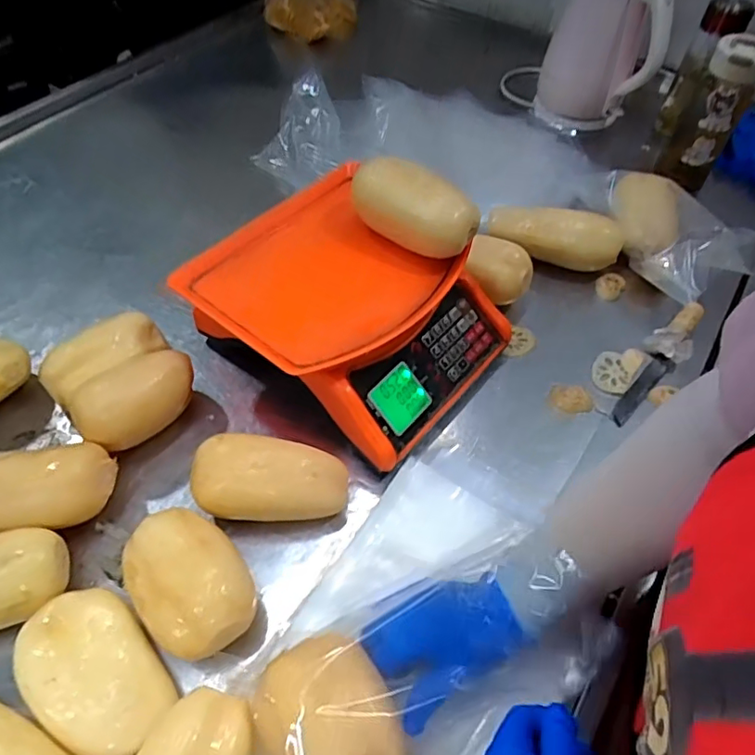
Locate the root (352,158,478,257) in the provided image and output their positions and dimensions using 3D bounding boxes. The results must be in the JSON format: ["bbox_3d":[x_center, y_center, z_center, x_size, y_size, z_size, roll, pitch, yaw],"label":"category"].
[{"bbox_3d":[0.039,-0.179,0.593,0.133,0.057,0.060,30,58,17],"label":"root"}]

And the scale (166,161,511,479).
[{"bbox_3d":[-0.022,-0.073,0.630,0.291,0.124,0.280,30,57,18],"label":"scale"}]

